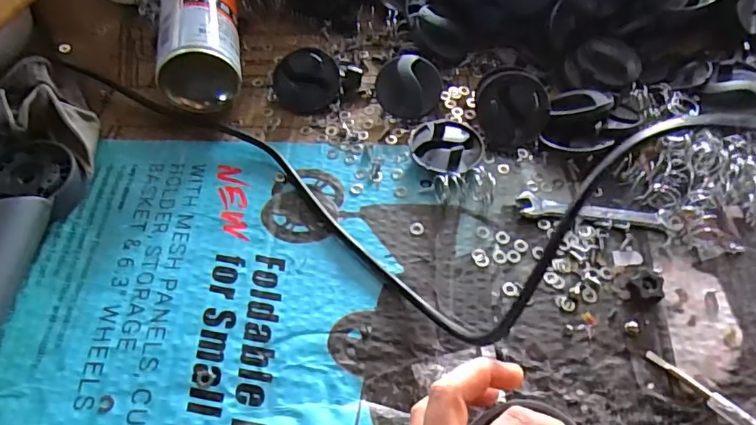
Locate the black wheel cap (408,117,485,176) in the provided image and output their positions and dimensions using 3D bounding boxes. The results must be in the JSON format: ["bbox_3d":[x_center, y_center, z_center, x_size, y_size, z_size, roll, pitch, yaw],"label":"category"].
[{"bbox_3d":[0.055,-0.052,0.428,0.058,0.020,0.056,1,57,-1],"label":"black wheel cap"}]

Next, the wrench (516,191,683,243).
[{"bbox_3d":[0.164,0.001,0.403,0.116,0.004,0.023,12,57,6],"label":"wrench"}]

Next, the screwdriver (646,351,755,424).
[{"bbox_3d":[0.211,0.117,0.327,0.013,0.010,0.099,-39,66,-24],"label":"screwdriver"}]

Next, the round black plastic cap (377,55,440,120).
[{"bbox_3d":[0.028,-0.108,0.464,0.054,0.017,0.052,41,72,-12],"label":"round black plastic cap"}]

